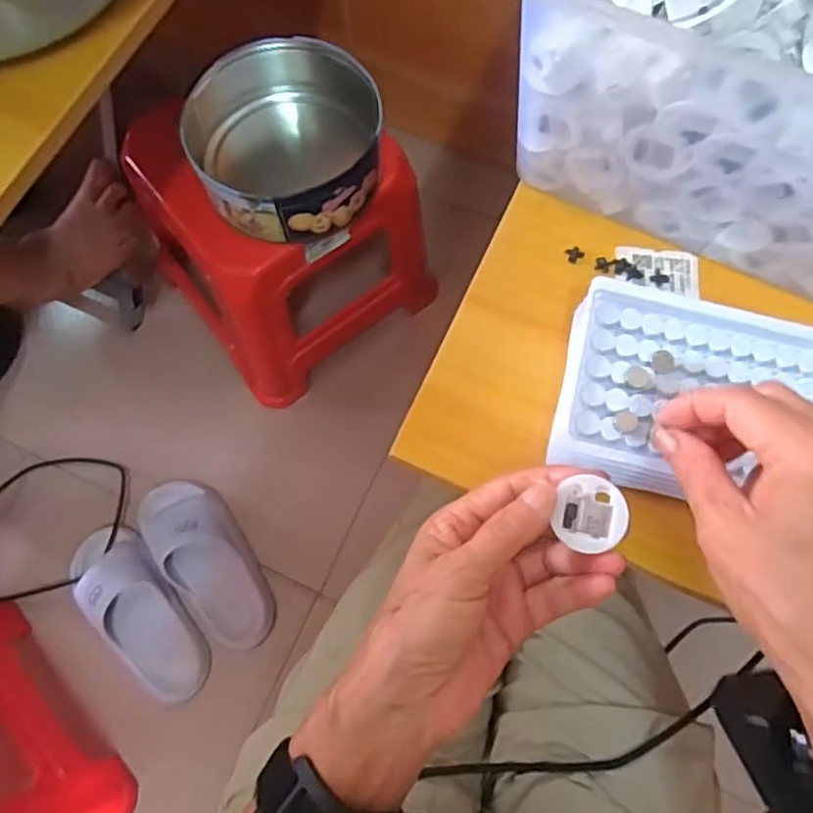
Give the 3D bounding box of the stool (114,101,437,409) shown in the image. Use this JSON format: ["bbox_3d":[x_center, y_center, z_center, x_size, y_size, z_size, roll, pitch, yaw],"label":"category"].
[{"bbox_3d":[-0.151,-0.214,0.783,0.266,0.246,0.264,-35,76,-11],"label":"stool"}]

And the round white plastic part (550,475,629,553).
[{"bbox_3d":[0.080,0.046,0.281,0.030,0.010,0.031,0,73,-1],"label":"round white plastic part"}]

